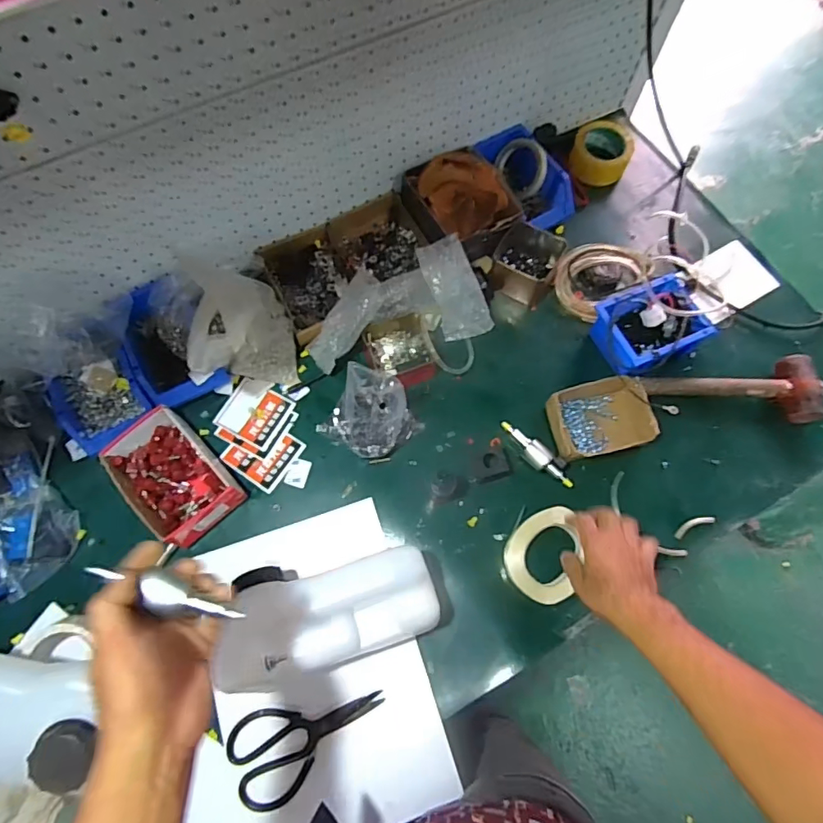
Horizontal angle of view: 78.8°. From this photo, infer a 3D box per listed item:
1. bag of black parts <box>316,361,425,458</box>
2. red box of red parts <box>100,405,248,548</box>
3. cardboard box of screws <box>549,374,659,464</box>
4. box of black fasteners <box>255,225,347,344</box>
[{"bbox_3d":[-0.062,0.007,0.740,0.119,0.088,0.114,39,75,13],"label":"bag of black parts"},{"bbox_3d":[-0.342,0.094,0.728,0.118,0.068,0.192,-41,75,-13],"label":"red box of red parts"},{"bbox_3d":[0.280,0.012,0.747,0.140,0.053,0.108,-12,70,-4],"label":"cardboard box of screws"},{"bbox_3d":[-0.162,-0.213,0.837,0.126,0.055,0.175,-25,72,-8],"label":"box of black fasteners"}]

